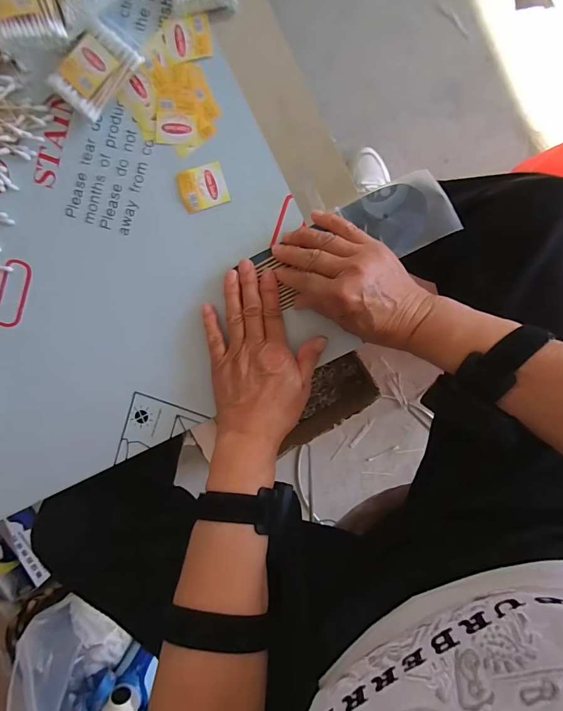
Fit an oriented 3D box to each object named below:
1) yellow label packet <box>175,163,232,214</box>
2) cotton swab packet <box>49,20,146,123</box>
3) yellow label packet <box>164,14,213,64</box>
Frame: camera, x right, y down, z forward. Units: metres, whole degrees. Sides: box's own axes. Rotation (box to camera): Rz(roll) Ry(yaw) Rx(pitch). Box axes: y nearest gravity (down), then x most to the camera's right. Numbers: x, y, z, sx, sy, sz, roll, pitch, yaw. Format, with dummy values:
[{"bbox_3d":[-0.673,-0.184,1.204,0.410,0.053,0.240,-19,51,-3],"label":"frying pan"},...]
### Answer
[{"bbox_3d":[-0.075,-0.161,0.352,0.044,0.004,0.039,-17,93,6],"label":"yellow label packet"},{"bbox_3d":[-0.170,-0.264,0.342,0.049,0.022,0.076,44,96,0],"label":"cotton swab packet"},{"bbox_3d":[-0.088,-0.298,0.344,0.043,0.004,0.036,-9,94,5],"label":"yellow label packet"}]

